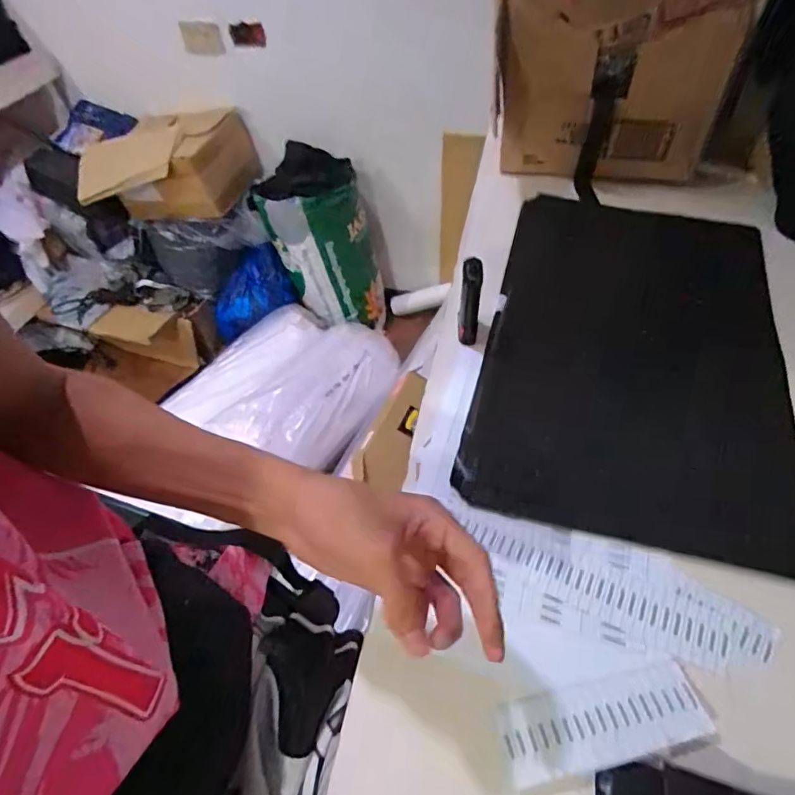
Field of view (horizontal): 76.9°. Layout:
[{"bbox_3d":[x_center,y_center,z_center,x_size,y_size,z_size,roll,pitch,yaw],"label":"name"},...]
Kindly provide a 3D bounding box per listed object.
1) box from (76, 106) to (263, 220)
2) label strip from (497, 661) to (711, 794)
[{"bbox_3d":[-0.680,-0.683,1.496,0.520,0.208,0.272,-1,52,4],"label":"box"},{"bbox_3d":[0.134,0.213,0.329,0.131,0.006,0.047,-11,45,-5],"label":"label strip"}]

